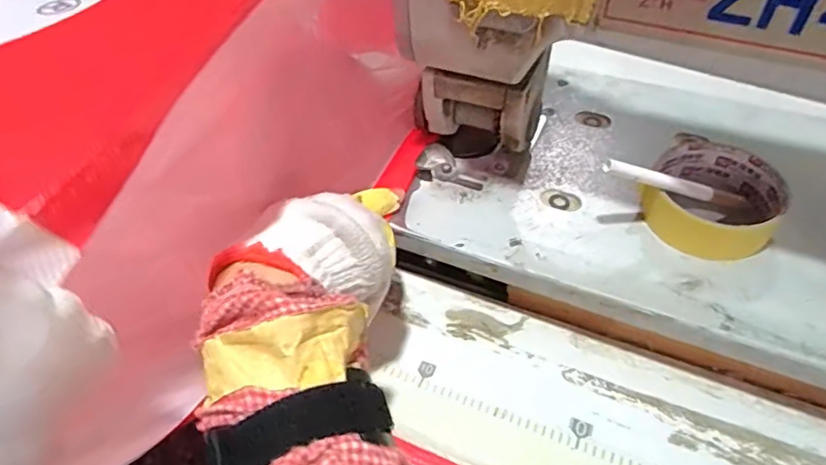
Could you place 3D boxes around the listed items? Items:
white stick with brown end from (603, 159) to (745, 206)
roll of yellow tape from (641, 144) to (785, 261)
[{"bbox_3d":[0.167,-0.029,0.344,0.114,0.008,0.009,11,47,-20],"label":"white stick with brown end"},{"bbox_3d":[0.195,-0.024,0.356,0.079,0.027,0.083,-1,50,2],"label":"roll of yellow tape"}]

